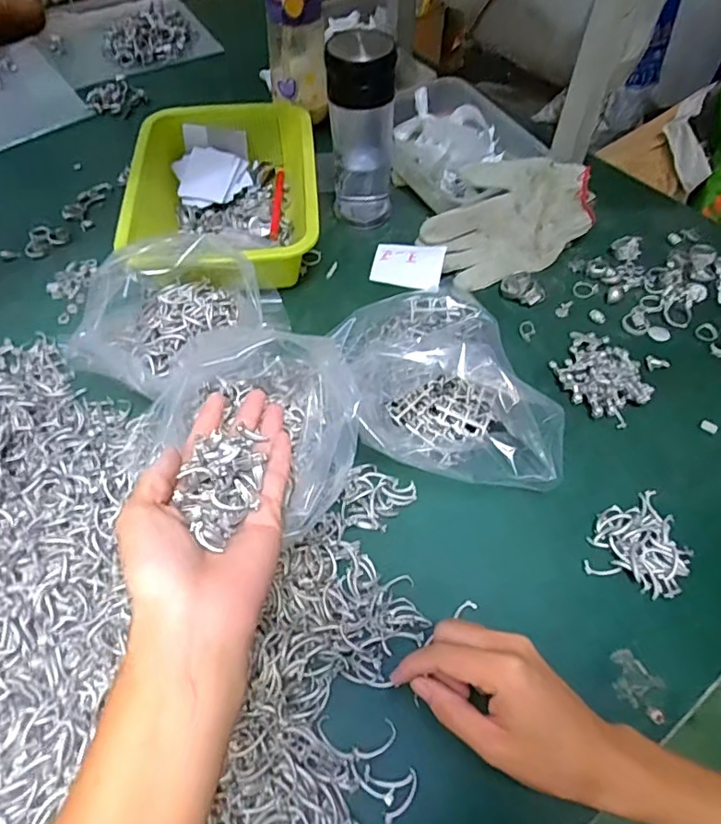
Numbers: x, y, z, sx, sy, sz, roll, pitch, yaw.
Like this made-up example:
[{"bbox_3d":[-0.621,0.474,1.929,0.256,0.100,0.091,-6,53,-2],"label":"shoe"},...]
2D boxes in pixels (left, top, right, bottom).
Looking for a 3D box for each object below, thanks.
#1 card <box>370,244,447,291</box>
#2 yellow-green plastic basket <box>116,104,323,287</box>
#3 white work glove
[{"bbox_3d":[0.053,-0.161,0.597,0.075,0.006,0.053,9,78,13],"label":"card"},{"bbox_3d":[-0.146,-0.246,0.611,0.194,0.071,0.246,-3,57,-2],"label":"yellow-green plastic basket"},{"bbox_3d":[0.158,-0.214,0.594,0.169,0.065,0.123,-29,61,-17],"label":"white work glove"}]

